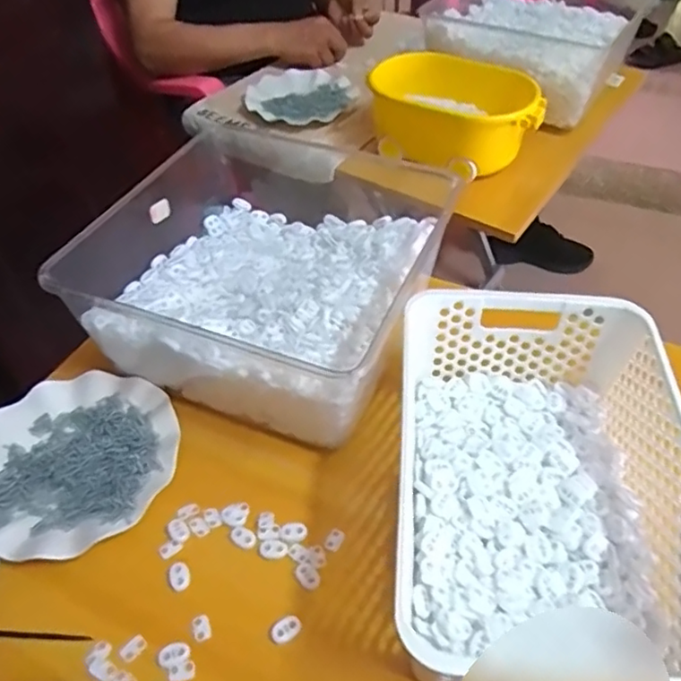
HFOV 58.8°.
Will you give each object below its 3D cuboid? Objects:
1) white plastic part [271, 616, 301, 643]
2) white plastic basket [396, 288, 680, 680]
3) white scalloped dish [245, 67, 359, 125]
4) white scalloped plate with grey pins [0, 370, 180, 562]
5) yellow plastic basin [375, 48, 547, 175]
[{"bbox_3d":[-0.040,0.213,0.446,0.022,0.007,0.014,-25,51,-21],"label":"white plastic part"},{"bbox_3d":[0.151,0.109,0.468,0.199,0.113,0.307,4,46,5],"label":"white plastic basket"},{"bbox_3d":[-0.069,-0.422,1.025,0.178,0.023,0.203,-6,46,-5],"label":"white scalloped dish"},{"bbox_3d":[-0.239,0.107,0.540,0.179,0.021,0.177,0,46,1],"label":"white scalloped plate with grey pins"},{"bbox_3d":[0.159,-0.319,0.863,0.237,0.097,0.127,8,47,8],"label":"yellow plastic basin"}]

